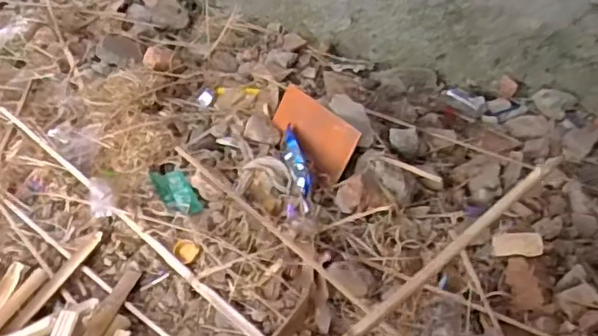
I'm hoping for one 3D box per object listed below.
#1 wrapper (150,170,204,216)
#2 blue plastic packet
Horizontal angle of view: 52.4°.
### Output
[{"bbox_3d":[-0.216,0.041,1.068,0.053,0.012,0.113,-23,52,-26],"label":"wrapper"},{"bbox_3d":[0.000,-0.009,1.090,0.038,0.046,0.200,-8,42,-14],"label":"blue plastic packet"}]

